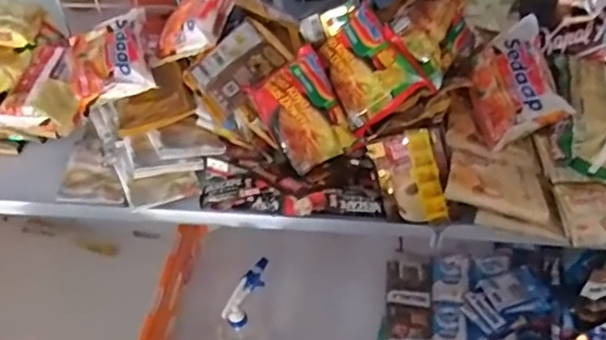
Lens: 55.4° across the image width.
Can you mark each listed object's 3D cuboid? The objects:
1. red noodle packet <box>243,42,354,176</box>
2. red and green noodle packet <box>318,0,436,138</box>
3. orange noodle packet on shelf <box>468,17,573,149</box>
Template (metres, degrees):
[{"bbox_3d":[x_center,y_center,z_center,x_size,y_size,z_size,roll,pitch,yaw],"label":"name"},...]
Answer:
[{"bbox_3d":[0.001,-0.070,0.696,0.095,0.020,0.129,-29,92,-11],"label":"red noodle packet"},{"bbox_3d":[0.077,-0.126,0.709,0.100,0.036,0.135,-38,65,23],"label":"red and green noodle packet"},{"bbox_3d":[0.256,-0.110,0.712,0.099,0.040,0.149,-29,61,33],"label":"orange noodle packet on shelf"}]

